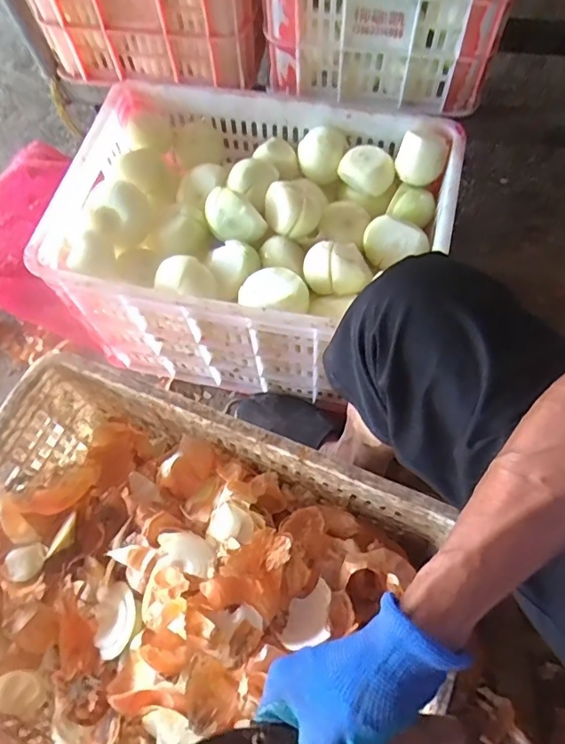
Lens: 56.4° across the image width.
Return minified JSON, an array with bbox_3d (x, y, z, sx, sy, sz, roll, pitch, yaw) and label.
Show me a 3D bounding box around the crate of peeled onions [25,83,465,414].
[{"bbox_3d":[-0.028,-0.157,0.724,0.441,0.268,0.306,14,66,9],"label":"crate of peeled onions"}]

